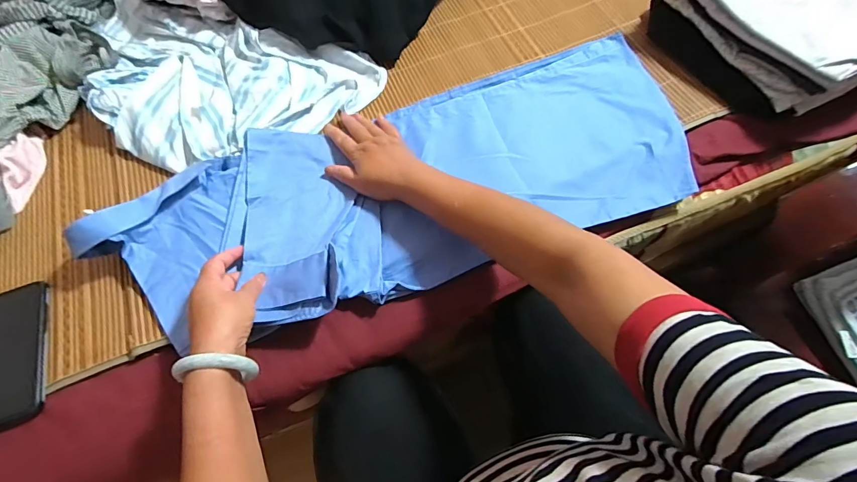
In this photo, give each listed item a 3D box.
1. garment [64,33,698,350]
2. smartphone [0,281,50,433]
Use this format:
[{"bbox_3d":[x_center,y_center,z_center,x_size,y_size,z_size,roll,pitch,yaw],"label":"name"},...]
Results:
[{"bbox_3d":[-0.013,-0.083,0.528,0.738,0.046,0.277,-18,69,-8],"label":"garment"},{"bbox_3d":[-0.484,0.131,0.463,0.086,0.015,0.163,-21,64,-8],"label":"smartphone"}]

